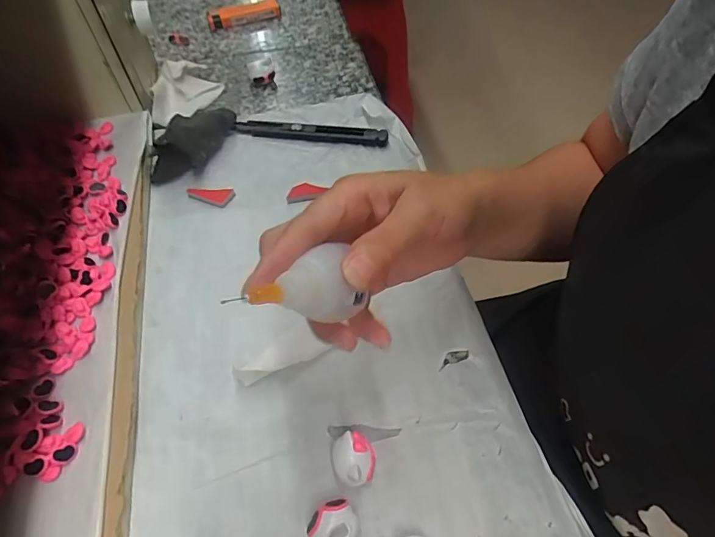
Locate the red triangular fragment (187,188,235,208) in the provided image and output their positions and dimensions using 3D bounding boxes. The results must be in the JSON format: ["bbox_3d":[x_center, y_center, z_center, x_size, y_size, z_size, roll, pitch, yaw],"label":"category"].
[{"bbox_3d":[-0.115,-0.055,0.361,0.037,0.005,0.017,3,55,2],"label":"red triangular fragment"}]

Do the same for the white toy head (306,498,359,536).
[{"bbox_3d":[-0.012,0.127,0.228,0.024,0.018,0.021,-33,62,-21],"label":"white toy head"}]

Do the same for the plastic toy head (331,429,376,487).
[{"bbox_3d":[-0.002,0.101,0.245,0.022,0.020,0.025,-13,56,-9],"label":"plastic toy head"}]

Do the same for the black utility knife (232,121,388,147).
[{"bbox_3d":[-0.040,-0.116,0.399,0.129,0.009,0.018,7,56,4],"label":"black utility knife"}]

